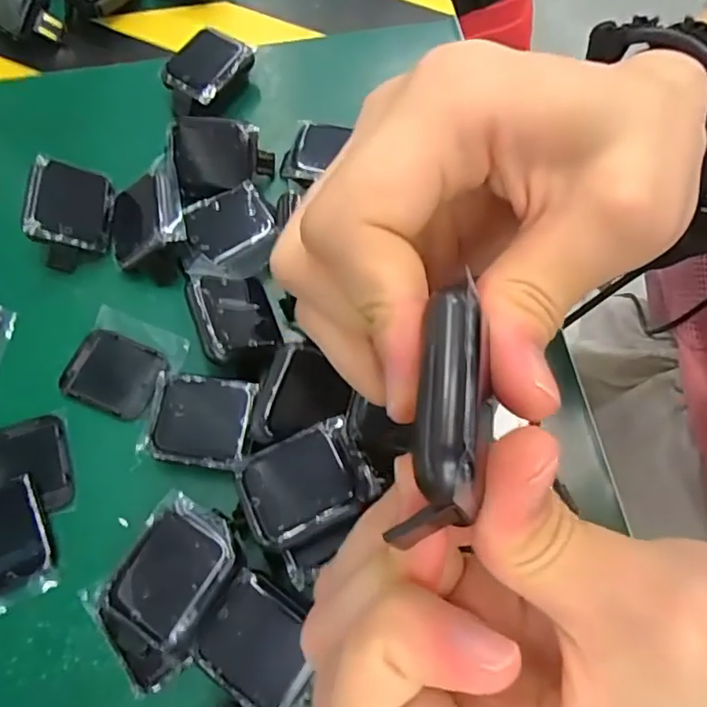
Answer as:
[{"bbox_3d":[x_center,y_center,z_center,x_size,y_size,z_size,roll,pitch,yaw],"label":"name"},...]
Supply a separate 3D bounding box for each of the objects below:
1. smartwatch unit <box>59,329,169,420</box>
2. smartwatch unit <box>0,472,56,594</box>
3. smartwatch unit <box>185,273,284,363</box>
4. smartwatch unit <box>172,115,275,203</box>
[{"bbox_3d":[-0.105,0.009,0.247,0.040,0.004,0.033,19,69,8],"label":"smartwatch unit"},{"bbox_3d":[-0.134,0.070,0.219,0.030,0.008,0.038,-25,70,-10],"label":"smartwatch unit"},{"bbox_3d":[-0.051,-0.017,0.242,0.033,0.007,0.036,-9,69,-36],"label":"smartwatch unit"},{"bbox_3d":[-0.063,-0.095,0.275,0.045,0.007,0.037,-4,105,-3],"label":"smartwatch unit"}]

